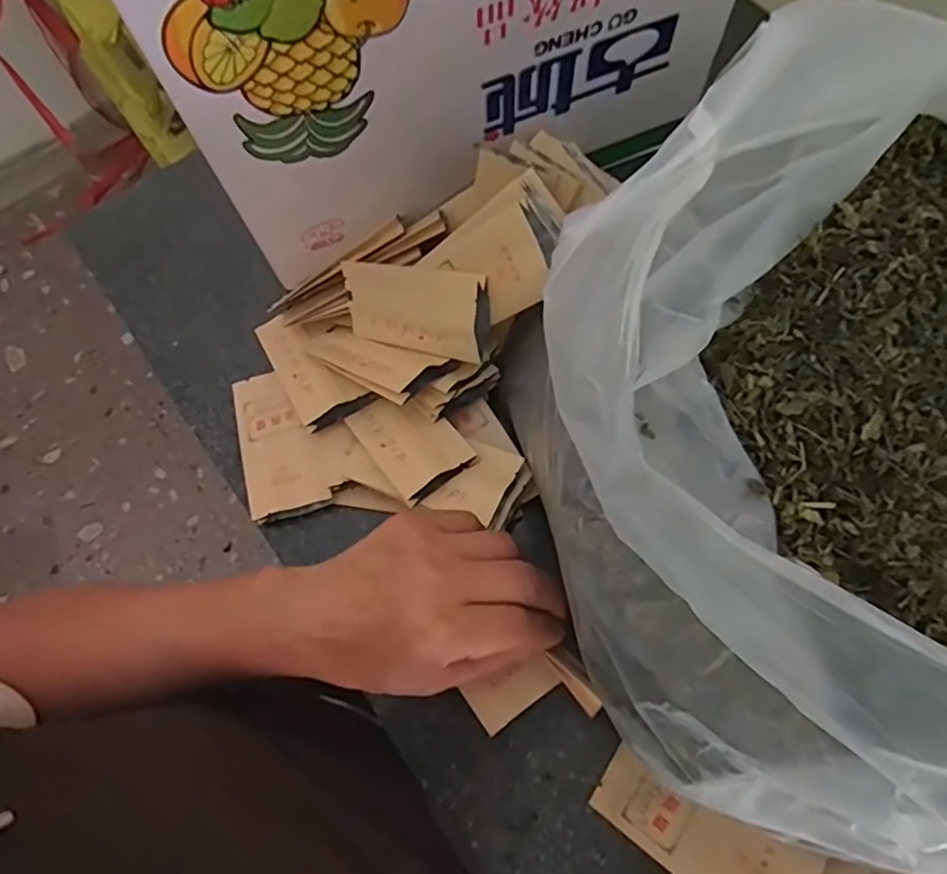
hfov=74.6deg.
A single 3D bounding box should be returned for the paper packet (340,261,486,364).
[{"bbox_3d":[-0.040,-0.080,0.387,0.109,0.050,0.008,19,30,39],"label":"paper packet"}]

